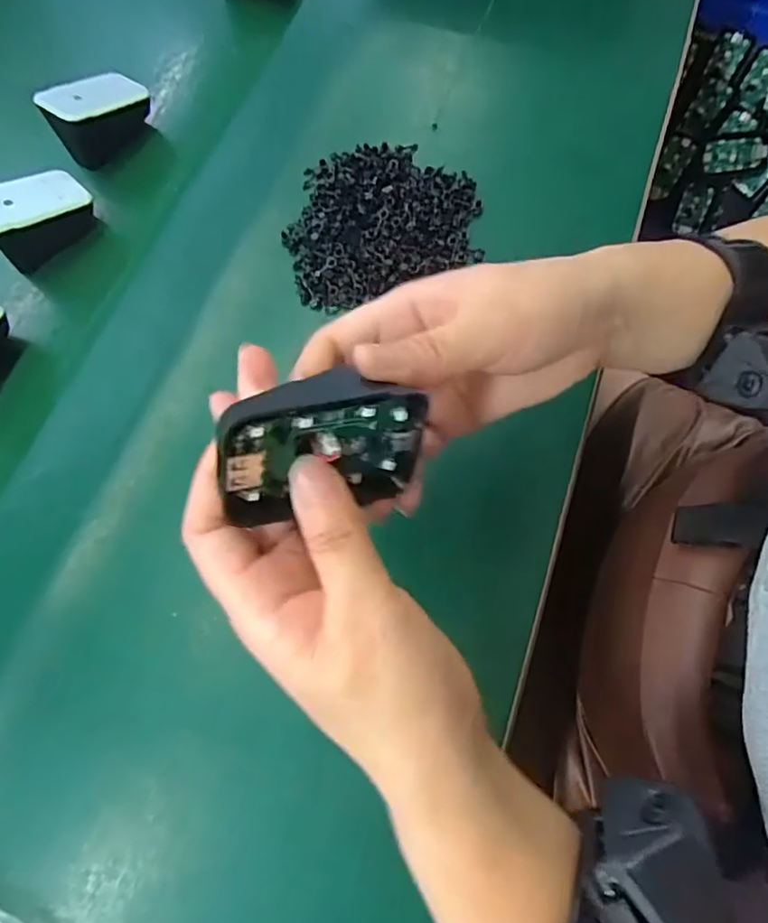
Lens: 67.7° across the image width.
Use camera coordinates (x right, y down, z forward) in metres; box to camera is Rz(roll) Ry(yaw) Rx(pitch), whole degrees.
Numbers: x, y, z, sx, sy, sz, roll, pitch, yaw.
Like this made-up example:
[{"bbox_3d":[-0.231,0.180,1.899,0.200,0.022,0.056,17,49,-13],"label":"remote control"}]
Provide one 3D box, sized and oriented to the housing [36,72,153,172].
[{"bbox_3d":[-0.198,-0.244,0.401,0.033,0.043,0.065,40,76,16],"label":"housing"}]

